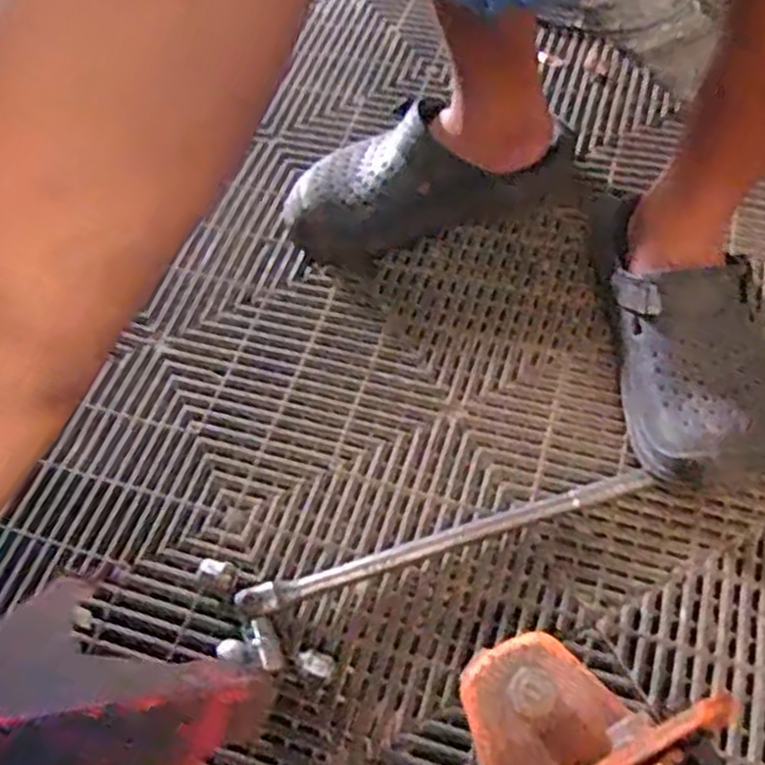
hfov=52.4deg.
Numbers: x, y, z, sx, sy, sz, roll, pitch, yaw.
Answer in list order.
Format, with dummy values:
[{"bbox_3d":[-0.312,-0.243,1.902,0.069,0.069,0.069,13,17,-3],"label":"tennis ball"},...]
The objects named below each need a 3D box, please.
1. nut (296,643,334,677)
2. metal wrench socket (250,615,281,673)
[{"bbox_3d":[-0.048,0.197,0.551,0.031,0.019,0.017,23,62,17],"label":"nut"},{"bbox_3d":[-0.081,0.184,0.548,0.013,0.012,0.038,-18,78,-8],"label":"metal wrench socket"}]

